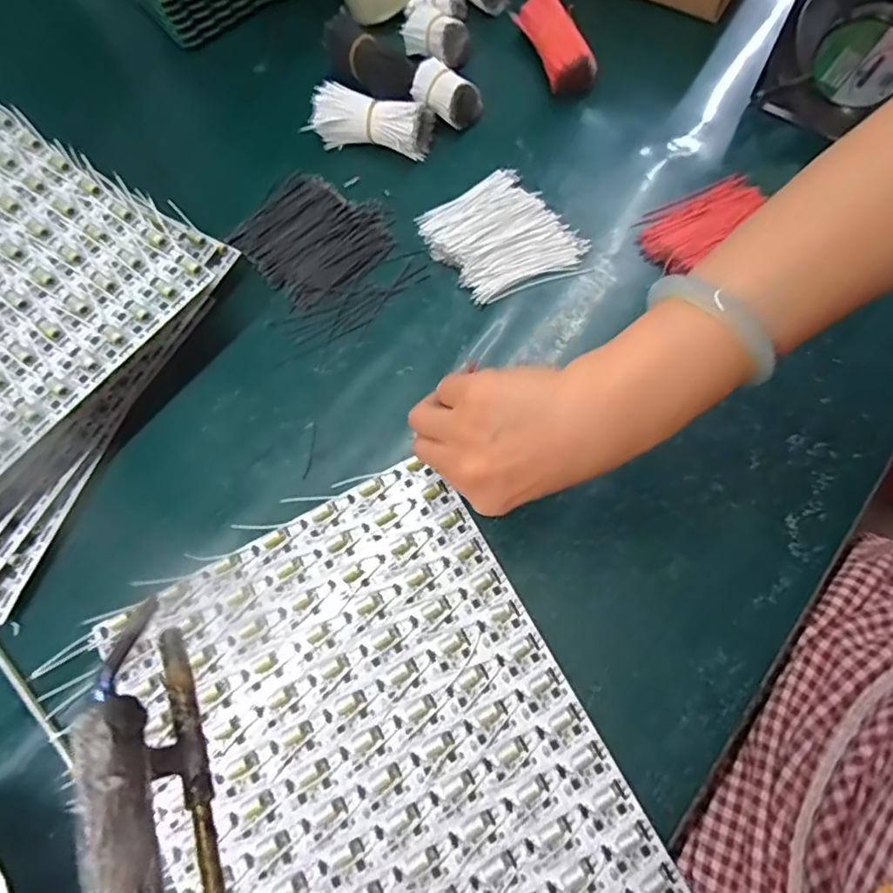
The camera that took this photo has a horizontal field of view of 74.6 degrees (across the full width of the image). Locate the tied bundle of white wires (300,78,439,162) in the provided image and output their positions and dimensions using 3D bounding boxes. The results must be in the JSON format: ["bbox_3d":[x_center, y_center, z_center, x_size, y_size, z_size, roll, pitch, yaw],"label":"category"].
[{"bbox_3d":[-0.060,-0.263,0.476,0.094,0.033,0.036,11,72,6],"label":"tied bundle of white wires"}]

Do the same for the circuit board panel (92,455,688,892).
[{"bbox_3d":[-0.047,0.175,0.339,0.232,0.008,0.283,-29,72,-7],"label":"circuit board panel"}]

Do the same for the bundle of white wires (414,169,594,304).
[{"bbox_3d":[0.042,-0.159,0.449,0.093,0.014,0.112,-38,73,-10],"label":"bundle of white wires"}]

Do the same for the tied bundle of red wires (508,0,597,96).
[{"bbox_3d":[0.089,-0.339,0.491,0.032,0.032,0.089,-22,71,-5],"label":"tied bundle of red wires"}]

